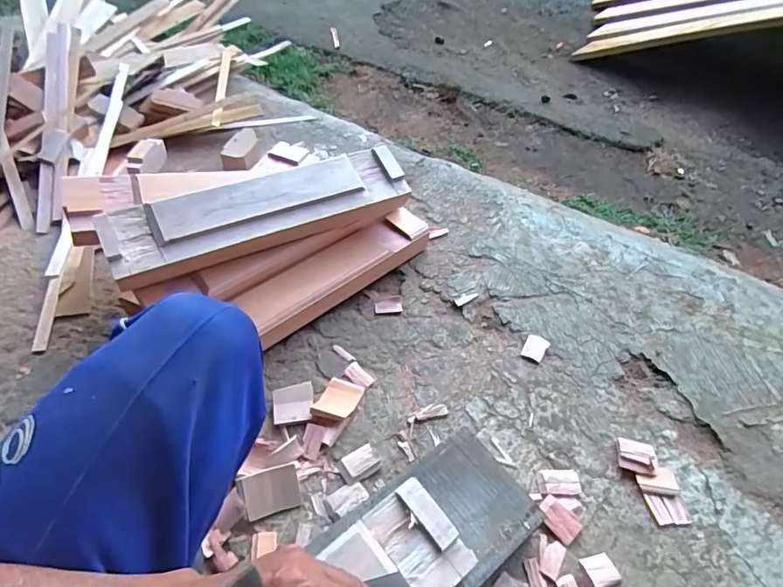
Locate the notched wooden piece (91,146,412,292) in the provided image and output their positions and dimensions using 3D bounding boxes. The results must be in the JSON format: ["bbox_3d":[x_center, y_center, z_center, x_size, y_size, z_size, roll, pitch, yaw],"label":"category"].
[{"bbox_3d":[-0.200,-0.134,0.818,0.493,0.081,0.125,-24,81,-26],"label":"notched wooden piece"}]

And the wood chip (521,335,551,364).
[{"bbox_3d":[0.242,0.092,0.834,0.036,0.004,0.052,25,52,17],"label":"wood chip"}]

